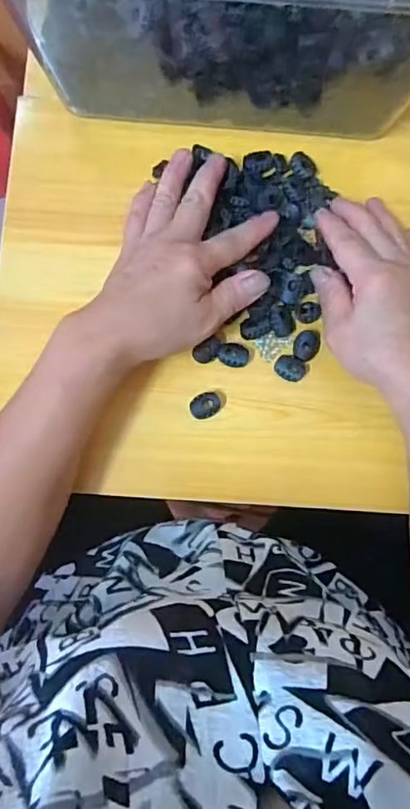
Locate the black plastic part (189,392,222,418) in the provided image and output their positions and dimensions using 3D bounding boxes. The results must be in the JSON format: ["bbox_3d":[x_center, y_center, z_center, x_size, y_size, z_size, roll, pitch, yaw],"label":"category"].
[{"bbox_3d":[0.000,0.001,0.385,0.022,0.006,0.016,-26,84,-3],"label":"black plastic part"}]

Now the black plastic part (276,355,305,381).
[{"bbox_3d":[0.061,-0.026,0.389,0.022,0.004,0.017,30,84,3],"label":"black plastic part"}]

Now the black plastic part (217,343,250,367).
[{"bbox_3d":[0.021,-0.035,0.388,0.022,0.007,0.016,1,84,0],"label":"black plastic part"}]

